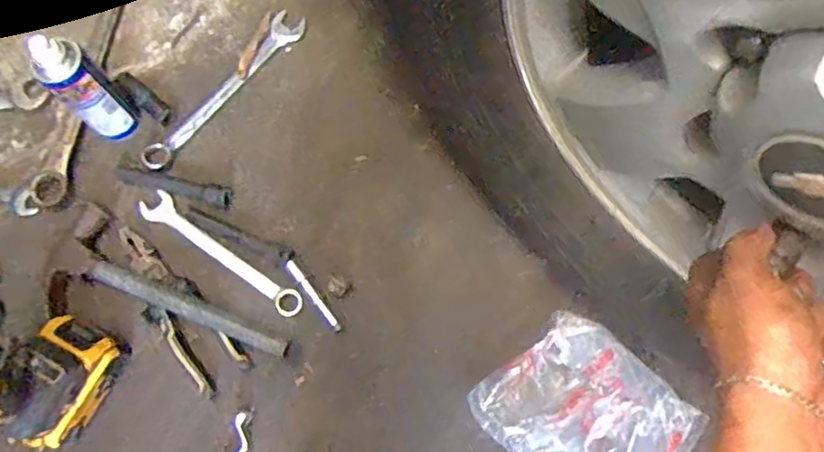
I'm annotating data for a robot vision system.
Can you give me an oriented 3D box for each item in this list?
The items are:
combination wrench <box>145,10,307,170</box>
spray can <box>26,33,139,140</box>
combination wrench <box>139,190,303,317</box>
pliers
[{"bbox_3d":[-0.219,-0.162,0.731,0.040,0.008,0.251,36,77,11],"label":"combination wrench"},{"bbox_3d":[-0.336,-0.136,0.645,0.041,0.159,0.047,41,77,11],"label":"spray can"},{"bbox_3d":[-0.210,0.030,0.675,0.216,0.009,0.032,35,76,10],"label":"combination wrench"},{"bbox_3d":[-0.251,0.080,0.645,0.057,0.017,0.203,-39,77,-11],"label":"pliers"}]

